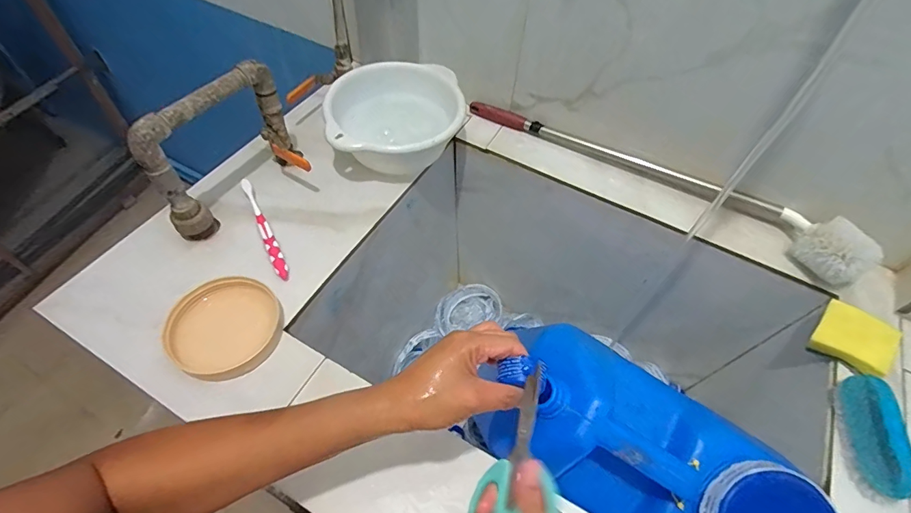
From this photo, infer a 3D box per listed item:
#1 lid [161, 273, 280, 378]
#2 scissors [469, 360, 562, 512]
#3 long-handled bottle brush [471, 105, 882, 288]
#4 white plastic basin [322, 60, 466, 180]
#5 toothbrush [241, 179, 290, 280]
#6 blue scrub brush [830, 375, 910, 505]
[{"bbox_3d":[-0.265,0.078,0.508,0.120,0.029,0.116,1,56,-1],"label":"lid"},{"bbox_3d":[0.049,0.126,0.295,0.006,0.064,0.118,44,50,-25],"label":"scissors"},{"bbox_3d":[0.288,-0.138,0.666,0.598,0.075,0.078,33,61,19],"label":"long-handled bottle brush"},{"bbox_3d":[-0.088,-0.199,0.673,0.200,0.088,0.189,-5,56,-5],"label":"white plastic basin"},{"bbox_3d":[-0.258,-0.041,0.595,0.017,0.022,0.174,-24,60,-17],"label":"toothbrush"},{"bbox_3d":[0.437,0.185,0.462,0.050,0.043,0.124,14,56,7],"label":"blue scrub brush"}]

